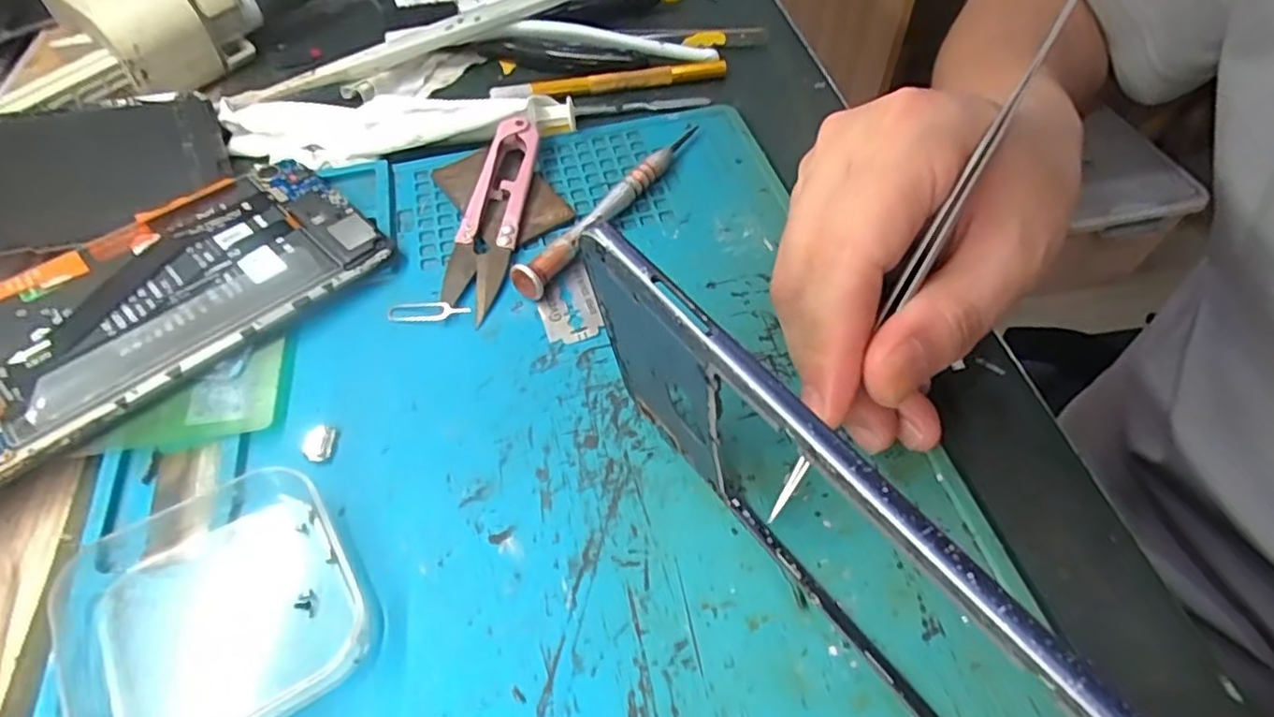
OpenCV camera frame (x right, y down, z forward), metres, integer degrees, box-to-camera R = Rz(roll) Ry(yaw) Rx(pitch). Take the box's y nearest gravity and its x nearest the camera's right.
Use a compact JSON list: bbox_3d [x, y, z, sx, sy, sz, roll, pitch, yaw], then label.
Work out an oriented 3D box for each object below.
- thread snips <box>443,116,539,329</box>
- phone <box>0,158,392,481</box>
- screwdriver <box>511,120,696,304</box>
[{"bbox_3d":[-0.056,-0.059,0.254,0.022,0.016,0.096,6,54,6],"label":"thread snips"},{"bbox_3d":[-0.176,-0.015,0.220,0.078,0.014,0.168,38,63,26],"label":"phone"},{"bbox_3d":[-0.010,-0.066,0.260,0.015,0.011,0.116,27,59,20],"label":"screwdriver"}]

